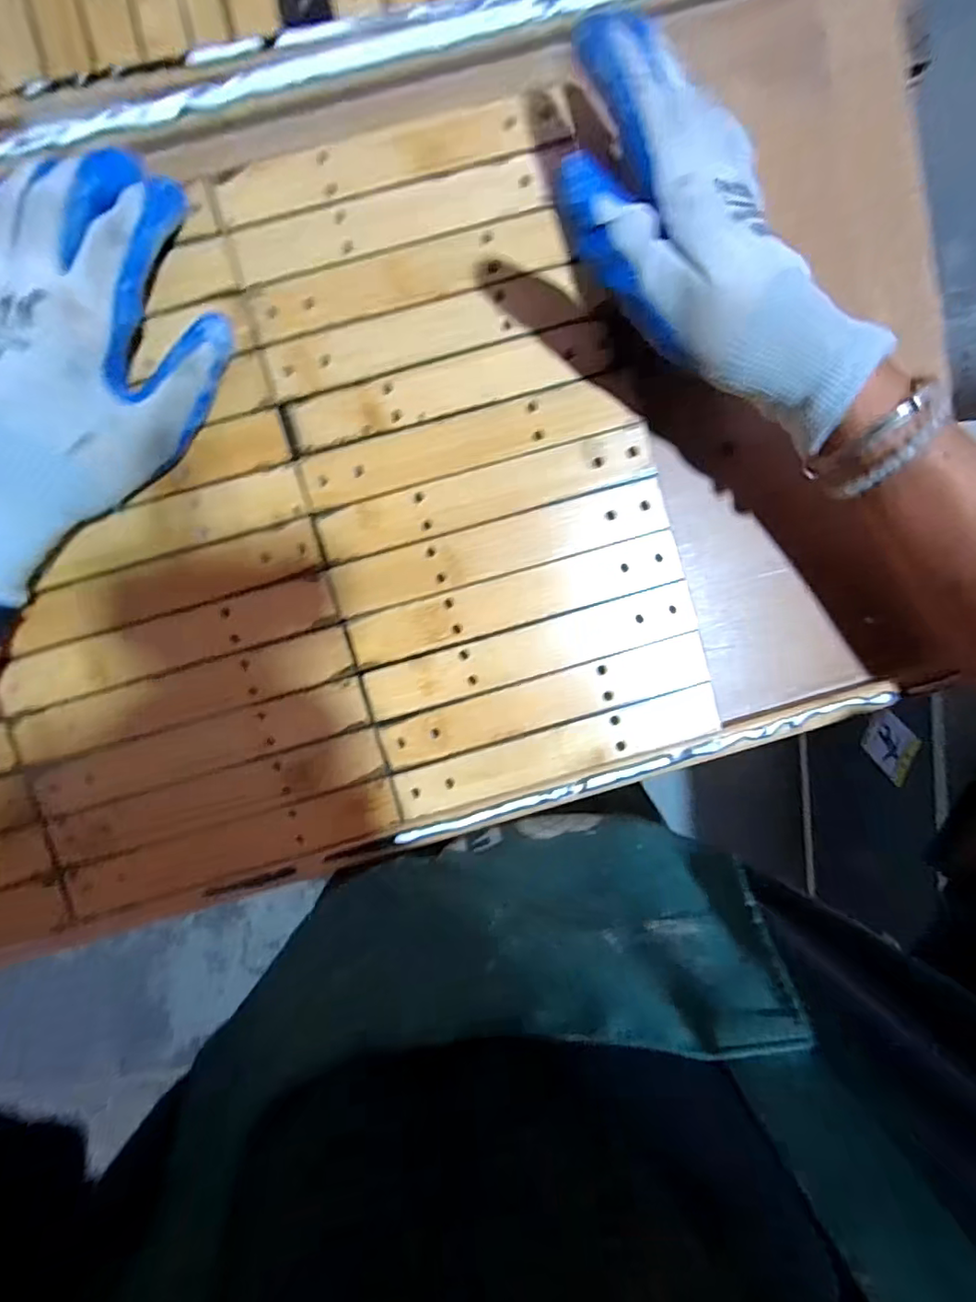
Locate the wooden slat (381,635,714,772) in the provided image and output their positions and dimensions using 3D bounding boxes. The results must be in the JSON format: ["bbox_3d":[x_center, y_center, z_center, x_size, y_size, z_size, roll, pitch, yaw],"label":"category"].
[{"bbox_3d":[0.032,0.029,0.303,0.180,0.004,0.028,-16,94,-1],"label":"wooden slat"}]

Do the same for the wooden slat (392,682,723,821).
[{"bbox_3d":[0.039,0.056,0.308,0.180,0.004,0.026,-16,94,-1],"label":"wooden slat"}]

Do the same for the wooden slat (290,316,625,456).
[{"bbox_3d":[-0.016,-0.138,0.290,0.170,0.004,0.026,-16,94,-1],"label":"wooden slat"}]

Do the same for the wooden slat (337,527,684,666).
[{"bbox_3d":[0.016,-0.027,0.301,0.178,0.004,0.028,-15,94,-1],"label":"wooden slat"}]

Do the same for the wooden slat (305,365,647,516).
[{"bbox_3d":[-0.008,-0.110,0.292,0.176,0.004,0.029,-16,94,-1],"label":"wooden slat"}]

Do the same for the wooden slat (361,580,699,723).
[{"bbox_3d":[0.024,0.001,0.301,0.179,0.004,0.029,-16,94,-1],"label":"wooden slat"}]

